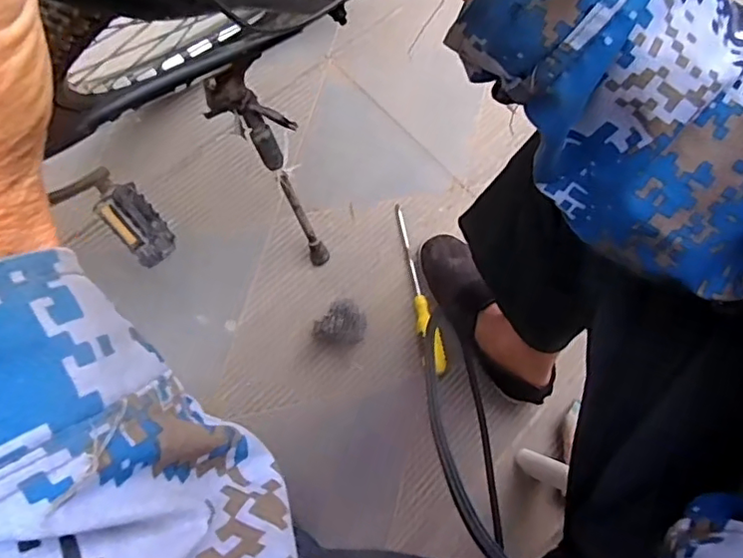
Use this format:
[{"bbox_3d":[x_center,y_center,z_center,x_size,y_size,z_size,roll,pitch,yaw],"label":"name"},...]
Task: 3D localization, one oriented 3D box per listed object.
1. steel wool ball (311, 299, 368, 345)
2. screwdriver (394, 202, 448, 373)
[{"bbox_3d":[-0.039,0.064,0.763,0.060,0.043,0.063,1,71,-2],"label":"steel wool ball"},{"bbox_3d":[0.063,0.007,0.825,0.026,0.020,0.255,-13,72,-7],"label":"screwdriver"}]

